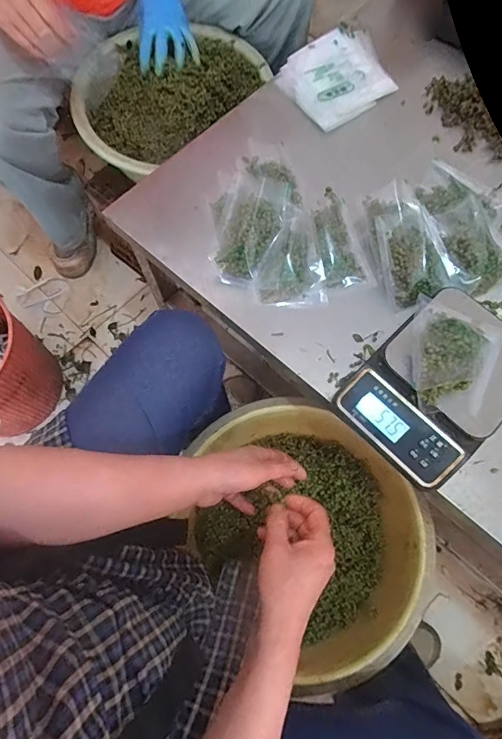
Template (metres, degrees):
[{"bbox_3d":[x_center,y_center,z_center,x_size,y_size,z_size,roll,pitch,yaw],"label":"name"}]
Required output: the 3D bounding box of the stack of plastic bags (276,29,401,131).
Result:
[{"bbox_3d":[0.142,-0.480,0.684,0.189,0.017,0.161,-33,74,-11],"label":"stack of plastic bags"}]

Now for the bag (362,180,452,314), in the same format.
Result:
[{"bbox_3d":[0.208,-0.178,0.561,0.089,0.051,0.181,-13,71,-5],"label":"bag"}]

